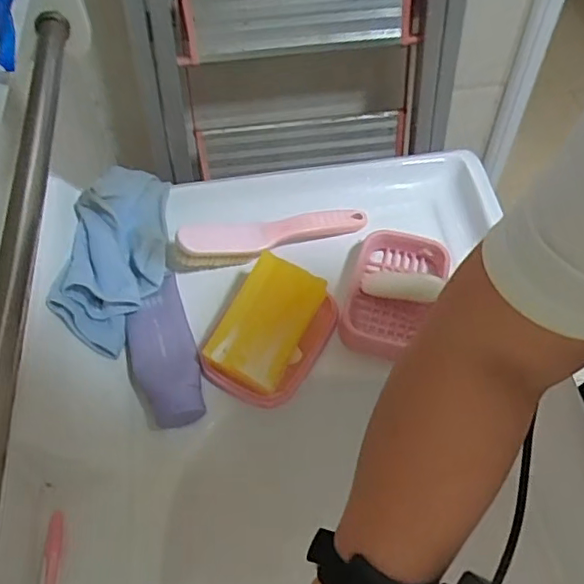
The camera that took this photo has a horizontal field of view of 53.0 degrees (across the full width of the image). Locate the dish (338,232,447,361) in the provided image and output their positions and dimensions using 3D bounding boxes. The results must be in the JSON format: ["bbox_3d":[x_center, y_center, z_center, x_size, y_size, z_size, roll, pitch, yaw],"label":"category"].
[{"bbox_3d":[0.096,0.002,0.556,0.086,0.033,0.126,12,57,10],"label":"dish"}]

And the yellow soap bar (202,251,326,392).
[{"bbox_3d":[-0.022,0.027,0.524,0.071,0.024,0.109,33,67,-2],"label":"yellow soap bar"}]

